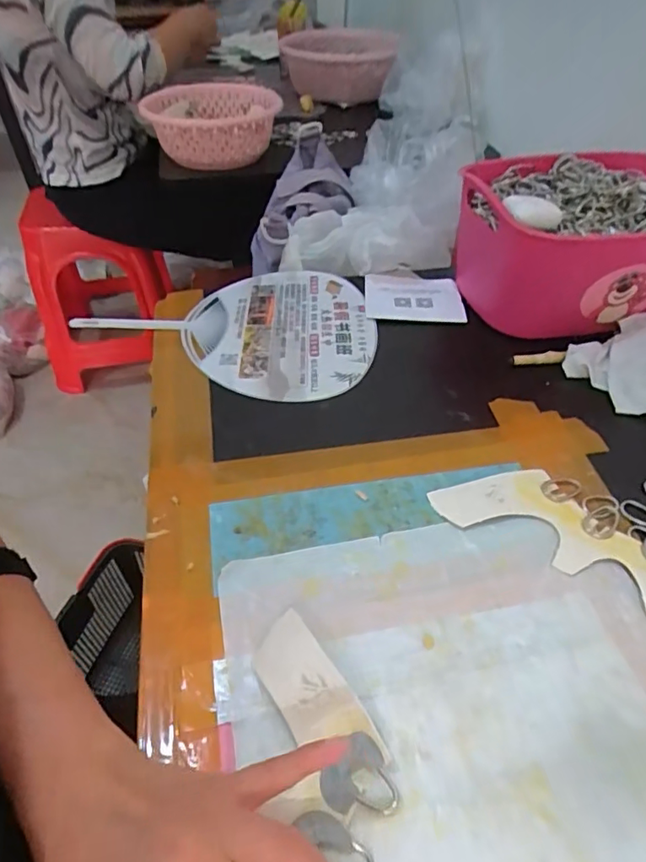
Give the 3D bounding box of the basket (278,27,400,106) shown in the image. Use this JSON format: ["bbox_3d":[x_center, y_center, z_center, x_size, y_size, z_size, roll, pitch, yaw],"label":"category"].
[{"bbox_3d":[0.028,-0.747,1.109,0.219,0.119,0.204,-4,45,-5],"label":"basket"}]

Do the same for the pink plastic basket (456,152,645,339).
[{"bbox_3d":[0.283,-0.200,0.580,0.265,0.125,0.196,-5,45,-5],"label":"pink plastic basket"}]

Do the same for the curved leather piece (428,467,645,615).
[{"bbox_3d":[0.195,0.080,0.379,0.229,0.008,0.078,26,50,26],"label":"curved leather piece"}]

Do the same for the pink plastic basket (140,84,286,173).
[{"bbox_3d":[-0.185,-0.511,0.918,0.215,0.098,0.214,-8,45,-8],"label":"pink plastic basket"}]

